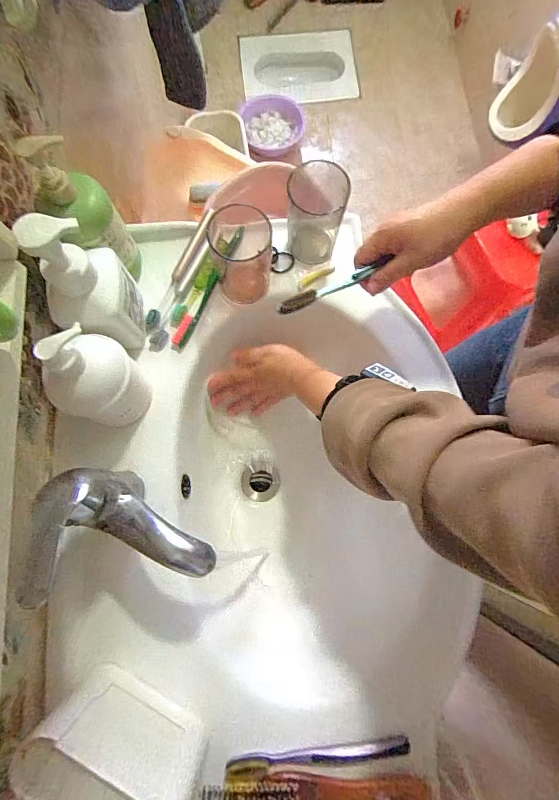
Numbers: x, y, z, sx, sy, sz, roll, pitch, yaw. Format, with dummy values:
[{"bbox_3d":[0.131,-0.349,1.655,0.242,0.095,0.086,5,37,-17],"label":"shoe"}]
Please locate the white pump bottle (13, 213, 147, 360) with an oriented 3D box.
[{"bbox_3d":[-0.182,-0.111,0.377,0.053,0.162,0.084,14,79,3],"label":"white pump bottle"}]

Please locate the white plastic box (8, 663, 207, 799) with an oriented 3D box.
[{"bbox_3d":[-0.131,0.295,0.319,0.130,0.101,0.045,30,80,6],"label":"white plastic box"}]

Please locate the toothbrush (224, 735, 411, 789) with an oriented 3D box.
[{"bbox_3d":[0.038,0.341,0.359,0.173,0.031,0.014,-3,78,0],"label":"toothbrush"}]

